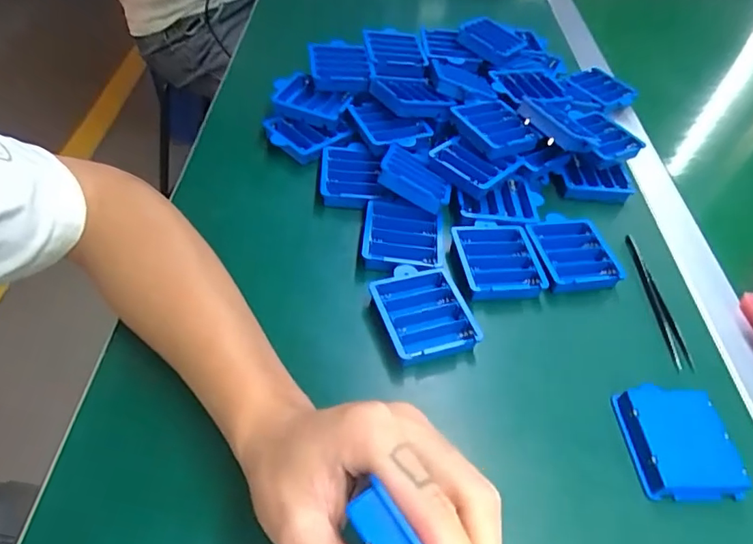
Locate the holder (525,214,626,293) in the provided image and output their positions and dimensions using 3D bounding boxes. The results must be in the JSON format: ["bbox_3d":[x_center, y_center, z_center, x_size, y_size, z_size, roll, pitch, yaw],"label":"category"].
[{"bbox_3d":[0.166,-0.016,0.445,0.068,0.019,0.071,-2,49,-11],"label":"holder"}]

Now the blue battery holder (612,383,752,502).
[{"bbox_3d":[0.194,0.109,0.337,0.062,0.022,0.071,3,48,-6],"label":"blue battery holder"}]

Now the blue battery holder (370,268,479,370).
[{"bbox_3d":[0.033,0.032,0.380,0.065,0.022,0.074,-10,50,-15],"label":"blue battery holder"}]

